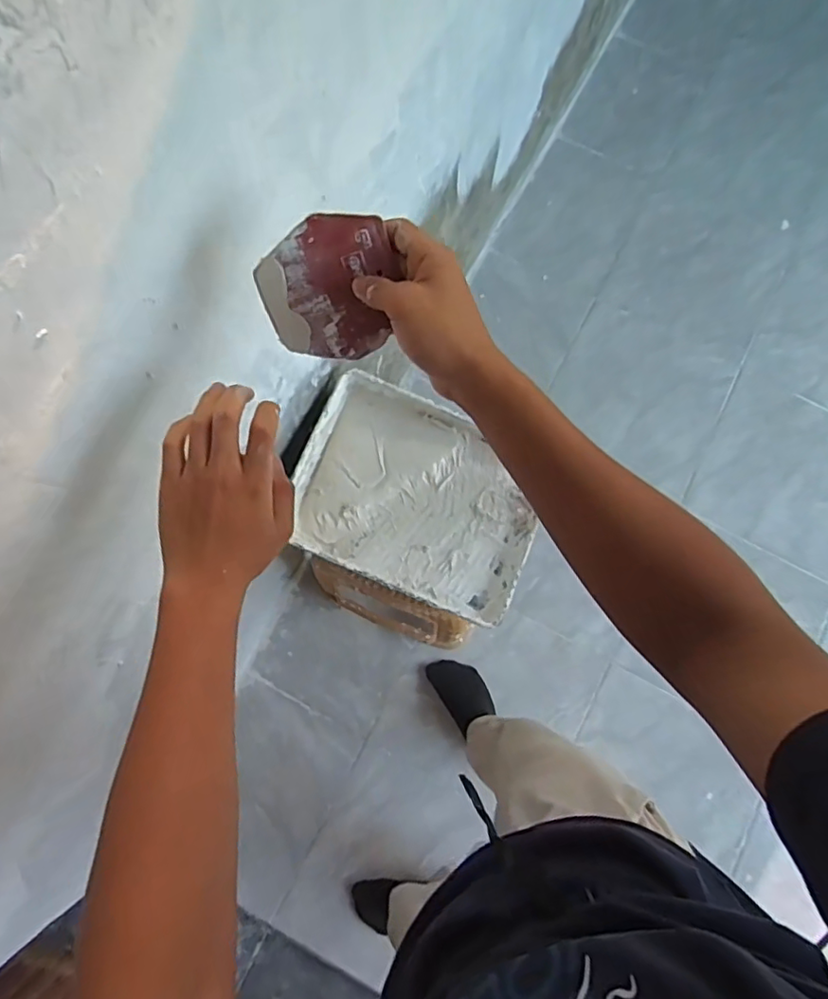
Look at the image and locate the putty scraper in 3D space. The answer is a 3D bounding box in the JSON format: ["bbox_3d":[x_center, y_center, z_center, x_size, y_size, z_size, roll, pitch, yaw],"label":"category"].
[{"bbox_3d":[-0.061,-0.148,0.409,0.092,0.004,0.095,0,123,-1],"label":"putty scraper"}]

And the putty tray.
[{"bbox_3d":[0.008,-0.003,0.868,0.349,0.068,0.275,22,79,4],"label":"putty tray"}]

